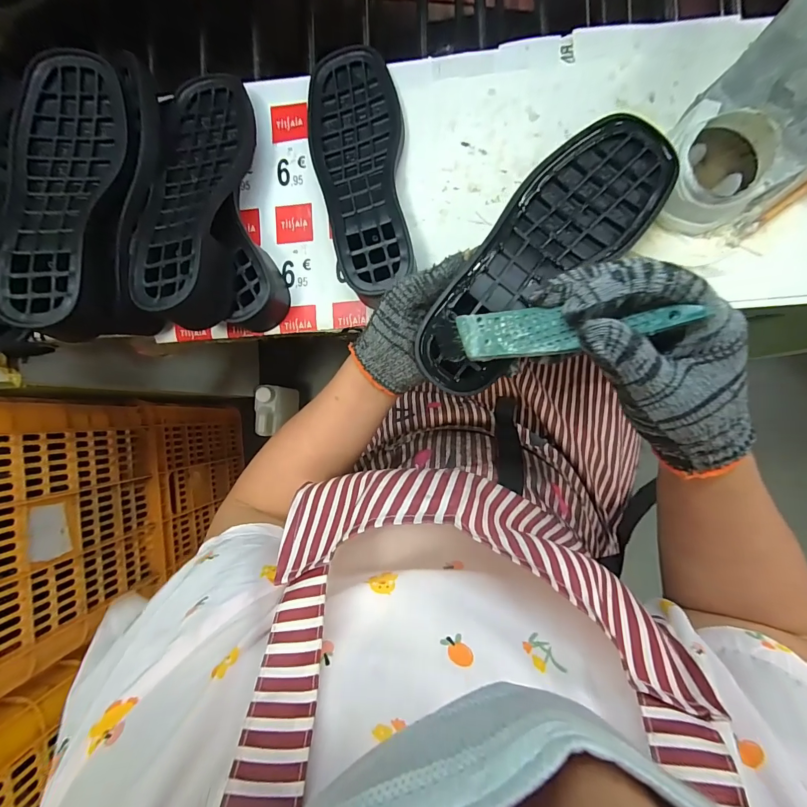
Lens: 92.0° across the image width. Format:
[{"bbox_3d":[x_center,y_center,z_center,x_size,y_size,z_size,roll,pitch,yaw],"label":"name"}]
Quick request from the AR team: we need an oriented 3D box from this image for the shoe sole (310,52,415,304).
[{"bbox_3d":[-0.039,-0.220,0.367,0.085,0.046,0.254,-11,88,5],"label":"shoe sole"}]

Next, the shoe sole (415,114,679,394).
[{"bbox_3d":[0.104,-0.114,0.279,0.087,0.028,0.250,43,81,5],"label":"shoe sole"}]

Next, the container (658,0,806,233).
[{"bbox_3d":[0.304,-0.236,0.298,0.194,0.109,0.111,-38,86,4],"label":"container"}]

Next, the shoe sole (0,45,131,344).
[{"bbox_3d":[-0.292,-0.183,0.343,0.090,0.070,0.256,-3,89,5],"label":"shoe sole"}]

